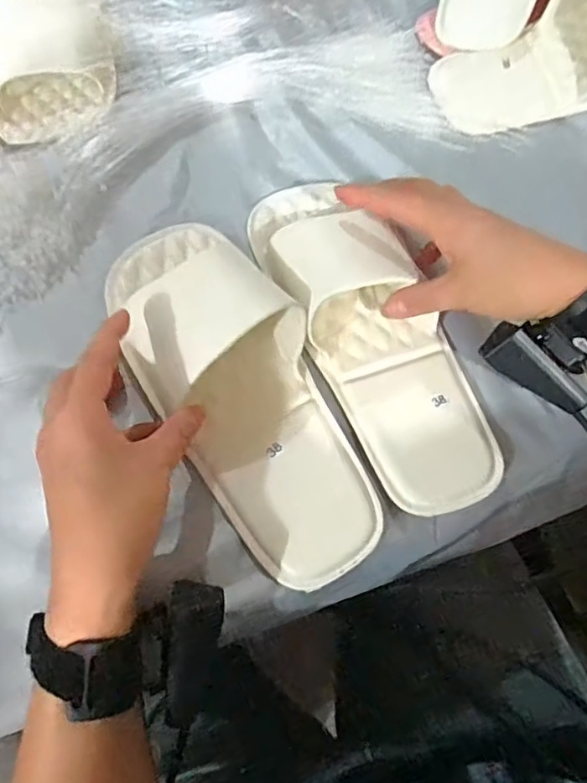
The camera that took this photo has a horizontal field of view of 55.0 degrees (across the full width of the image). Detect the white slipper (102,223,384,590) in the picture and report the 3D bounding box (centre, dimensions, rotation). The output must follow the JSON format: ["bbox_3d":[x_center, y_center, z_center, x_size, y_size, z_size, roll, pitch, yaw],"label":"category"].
[{"bbox_3d":[-0.037,-0.005,0.376,0.103,0.058,0.266,-28,80,-12],"label":"white slipper"}]

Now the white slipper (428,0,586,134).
[{"bbox_3d":[0.255,-0.308,0.499,0.254,0.066,0.114,-26,72,-12],"label":"white slipper"}]

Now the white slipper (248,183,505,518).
[{"bbox_3d":[0.055,-0.048,0.398,0.092,0.058,0.269,-24,77,-11],"label":"white slipper"}]

